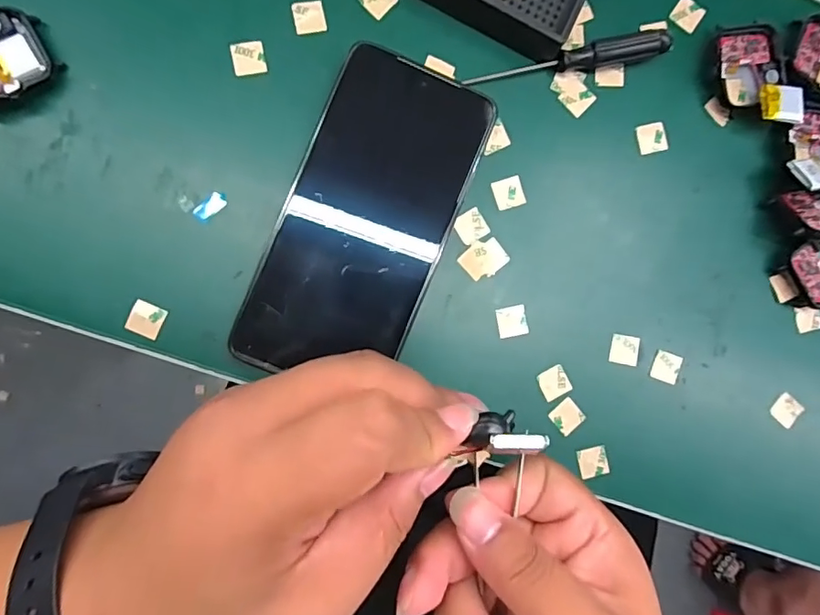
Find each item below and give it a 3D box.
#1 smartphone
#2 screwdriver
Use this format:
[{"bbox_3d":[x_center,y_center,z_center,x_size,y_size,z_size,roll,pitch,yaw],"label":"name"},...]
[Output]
[{"bbox_3d":[-0.021,-0.041,0.254,0.078,0.015,0.158,22,86,-6],"label":"smartphone"},{"bbox_3d":[0.082,-0.127,0.266,0.104,0.016,0.010,-11,90,-7],"label":"screwdriver"}]

